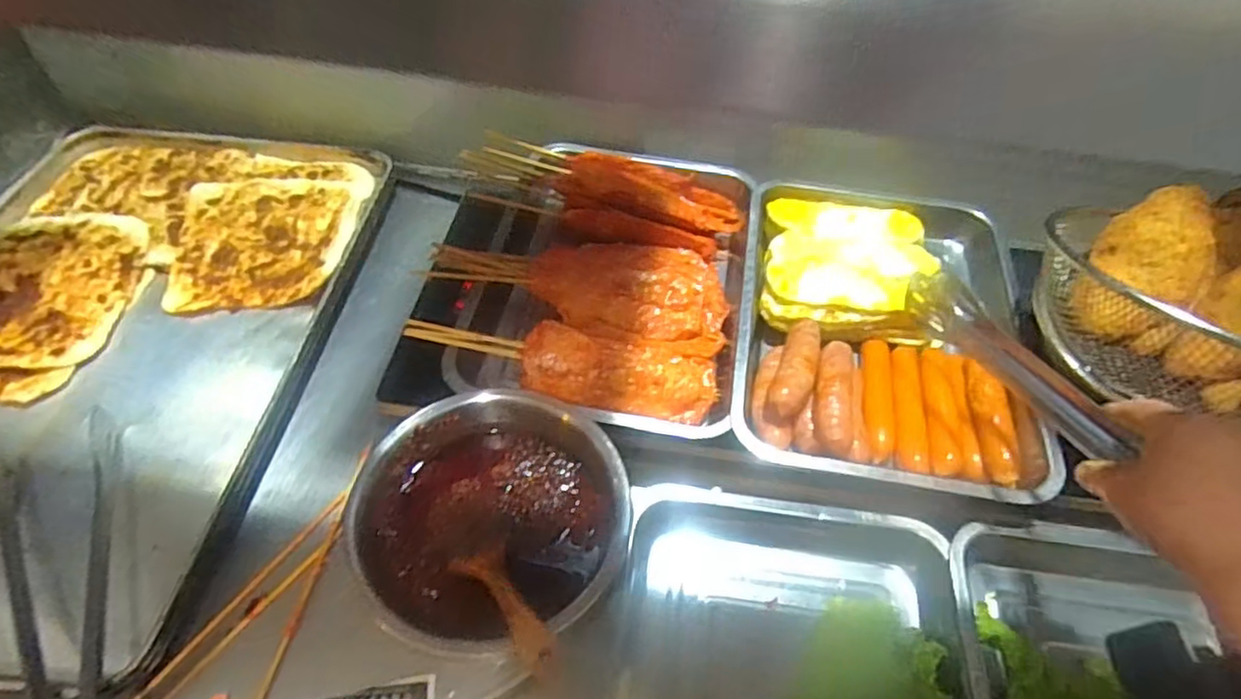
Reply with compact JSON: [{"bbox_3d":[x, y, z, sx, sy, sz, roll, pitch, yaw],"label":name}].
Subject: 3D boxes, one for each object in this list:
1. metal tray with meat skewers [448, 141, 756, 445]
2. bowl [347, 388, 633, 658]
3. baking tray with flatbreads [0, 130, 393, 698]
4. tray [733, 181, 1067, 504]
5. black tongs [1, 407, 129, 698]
[{"bbox_3d":[-0.006,-0.072,0.654,0.255,0.062,0.324,10,51,5],"label":"metal tray with meat skewers"},{"bbox_3d":[-0.095,0.123,0.493,0.189,0.093,0.179,1,50,-2],"label":"bowl"},{"bbox_3d":[-0.505,-0.016,0.631,0.420,0.036,0.615,6,50,2],"label":"baking tray with flatbreads"},{"bbox_3d":[0.242,-0.028,0.615,0.256,0.068,0.334,12,51,7],"label":"tray"},{"bbox_3d":[-0.413,0.166,0.487,0.084,0.053,0.297,-19,55,-17],"label":"black tongs"}]

